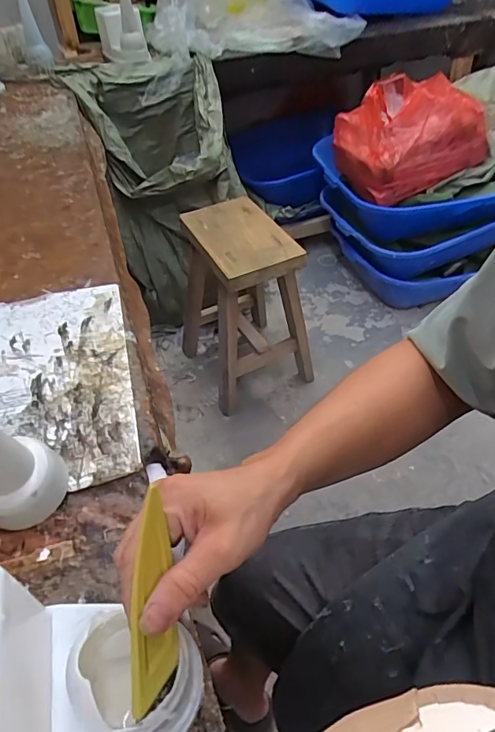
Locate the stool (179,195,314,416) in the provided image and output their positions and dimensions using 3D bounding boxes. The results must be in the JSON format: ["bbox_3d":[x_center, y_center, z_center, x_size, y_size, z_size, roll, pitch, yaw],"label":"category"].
[{"bbox_3d":[-0.009,-0.178,1.340,0.282,0.466,0.348,-24,48,-19],"label":"stool"}]

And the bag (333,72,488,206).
[{"bbox_3d":[0.462,-0.651,1.370,0.390,0.270,0.211,-18,46,-14],"label":"bag"}]

